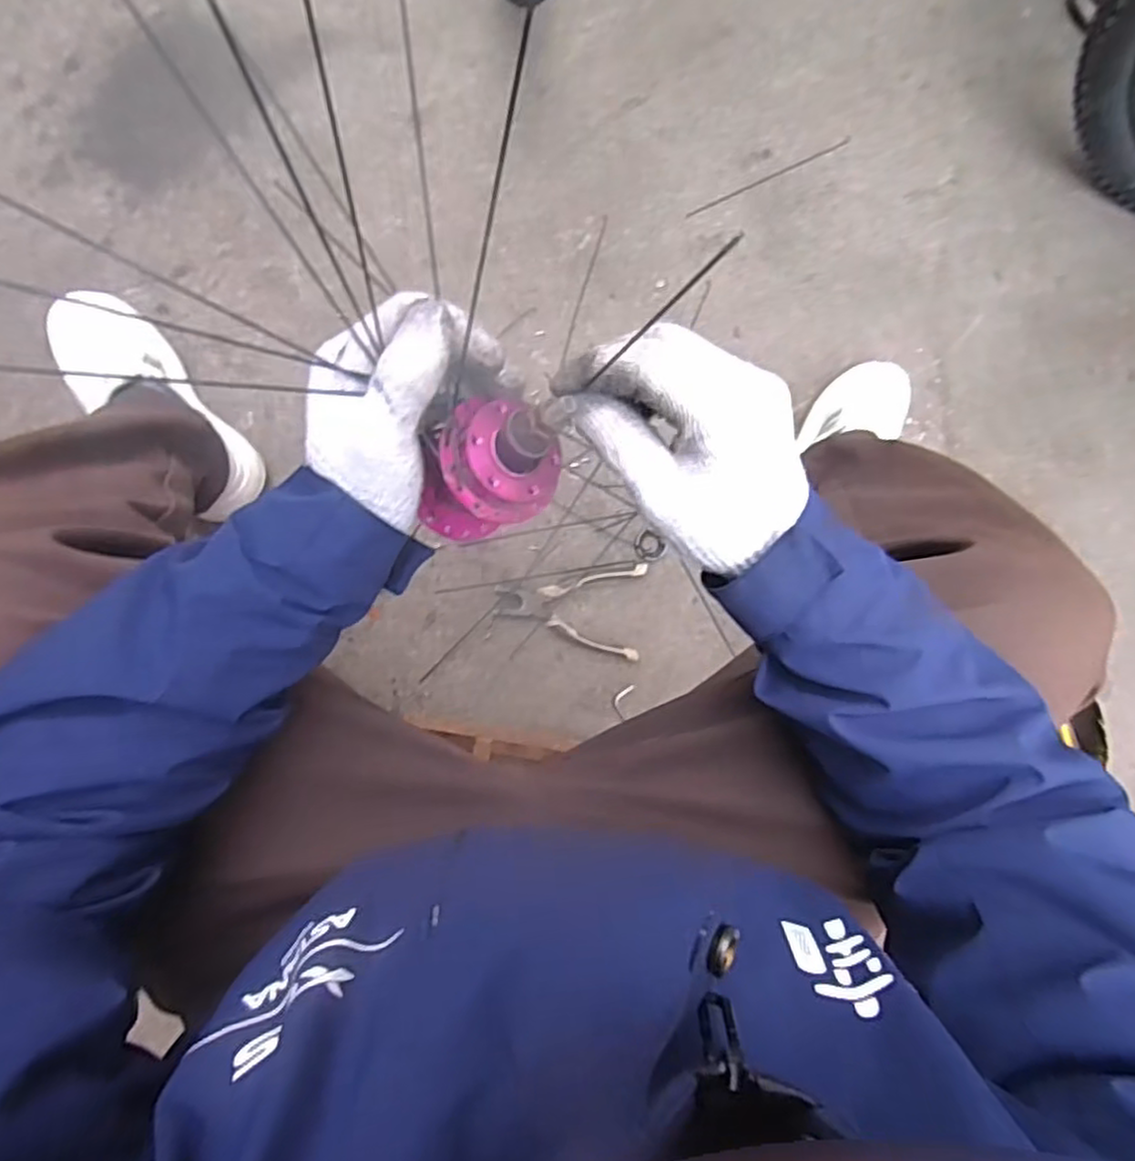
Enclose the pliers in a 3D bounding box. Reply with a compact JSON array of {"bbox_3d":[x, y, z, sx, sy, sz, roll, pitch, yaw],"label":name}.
[{"bbox_3d":[0.004,0.029,0.859,0.180,0.016,0.114,7,87,-8],"label":"pliers"}]

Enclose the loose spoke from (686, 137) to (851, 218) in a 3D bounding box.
[{"bbox_3d":[0.269,-0.535,0.927,0.256,0.010,0.007,-28,93,-8],"label":"loose spoke"}]

